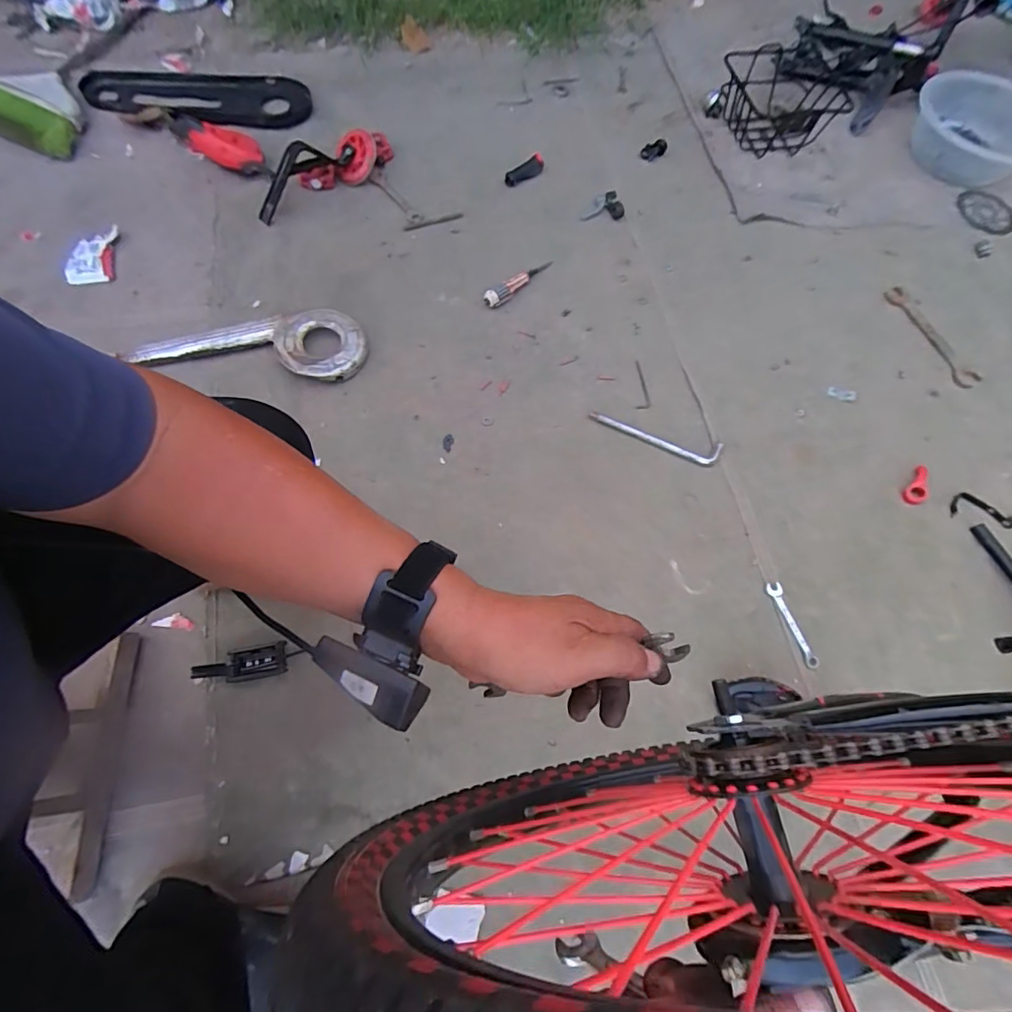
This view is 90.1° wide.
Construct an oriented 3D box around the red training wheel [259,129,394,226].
[{"bbox_3d":[-0.397,-0.731,1.089,0.332,0.075,0.099,-34,75,-17],"label":"red training wheel"}]

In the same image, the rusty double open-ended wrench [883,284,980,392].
[{"bbox_3d":[0.890,-0.358,1.061,0.066,0.008,0.262,-22,72,-9],"label":"rusty double open-ended wrench"}]

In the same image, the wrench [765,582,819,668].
[{"bbox_3d":[0.472,0.195,0.833,0.029,0.006,0.142,-19,72,-8],"label":"wrench"}]

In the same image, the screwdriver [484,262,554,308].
[{"bbox_3d":[0.026,-0.464,1.043,0.183,0.033,0.028,-41,77,-18],"label":"screwdriver"}]

